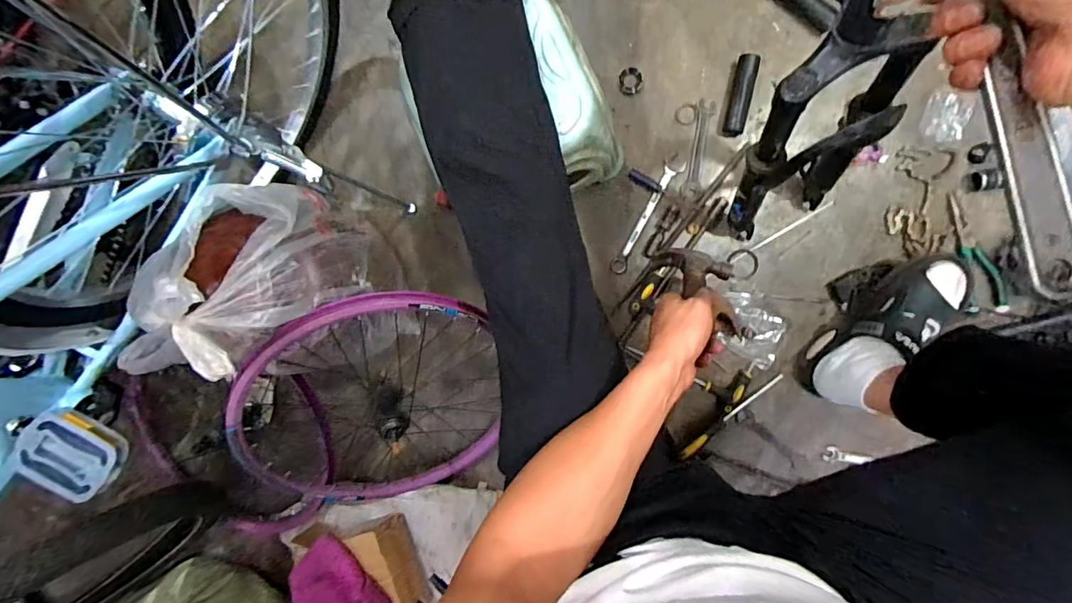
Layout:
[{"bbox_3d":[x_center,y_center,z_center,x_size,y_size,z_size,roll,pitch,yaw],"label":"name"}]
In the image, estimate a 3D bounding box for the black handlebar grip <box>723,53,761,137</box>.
[{"bbox_3d":[0.321,-0.321,0.786,0.031,0.029,0.123,13,98,5],"label":"black handlebar grip"}]

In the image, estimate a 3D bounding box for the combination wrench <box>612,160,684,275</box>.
[{"bbox_3d":[0.182,-0.138,0.828,0.031,0.011,0.202,27,99,2],"label":"combination wrench"}]

